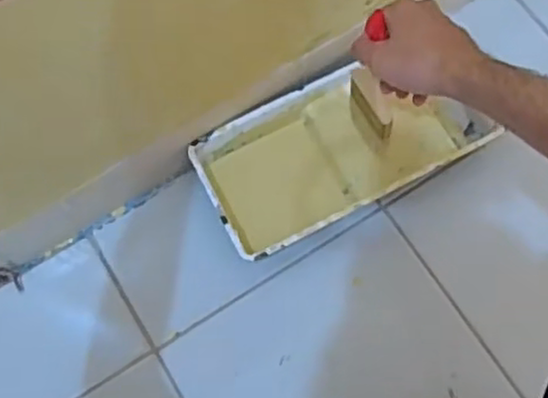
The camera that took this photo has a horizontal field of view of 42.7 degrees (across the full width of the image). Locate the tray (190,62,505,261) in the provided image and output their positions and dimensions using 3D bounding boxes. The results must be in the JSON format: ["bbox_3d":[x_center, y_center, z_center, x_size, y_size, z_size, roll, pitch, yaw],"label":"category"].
[{"bbox_3d":[0.078,-0.056,0.809,0.318,0.054,0.152,-28,72,-8],"label":"tray"}]

